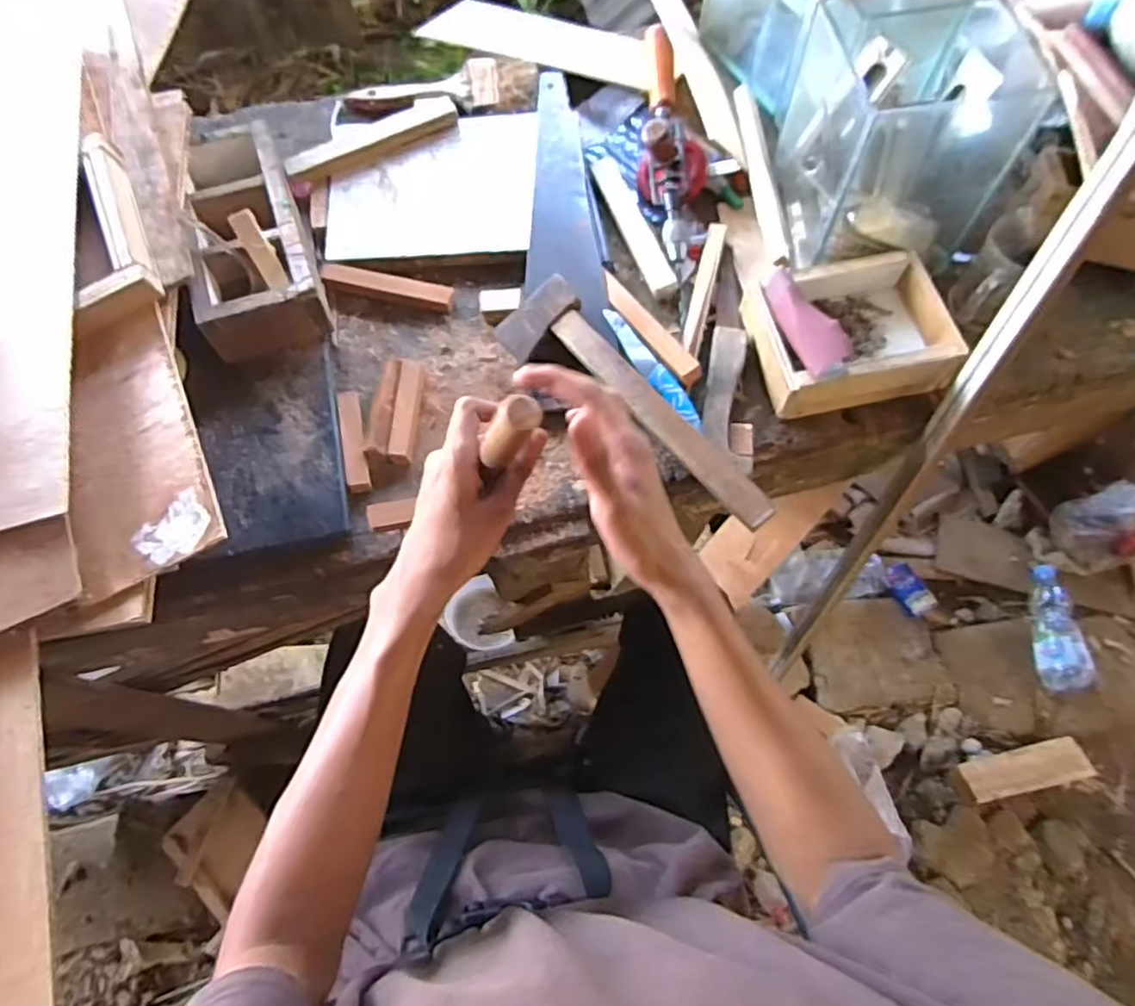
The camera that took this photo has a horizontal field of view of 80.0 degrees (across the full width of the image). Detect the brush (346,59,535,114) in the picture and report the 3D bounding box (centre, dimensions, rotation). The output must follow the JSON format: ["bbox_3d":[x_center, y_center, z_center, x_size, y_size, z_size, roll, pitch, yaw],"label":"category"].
[{"bbox_3d":[-0.143,-0.492,0.793,0.217,0.011,0.084,2,68,2],"label":"brush"}]

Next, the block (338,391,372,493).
[{"bbox_3d":[-0.198,-0.059,0.628,0.020,0.010,0.104,-12,69,-4],"label":"block"}]

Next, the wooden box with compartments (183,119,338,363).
[{"bbox_3d":[-0.313,-0.269,0.669,0.105,0.069,0.259,-16,69,-6],"label":"wooden box with compartments"}]

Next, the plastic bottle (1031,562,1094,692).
[{"bbox_3d":[0.884,0.221,1.229,0.068,0.081,0.235,0,68,1],"label":"plastic bottle"}]

